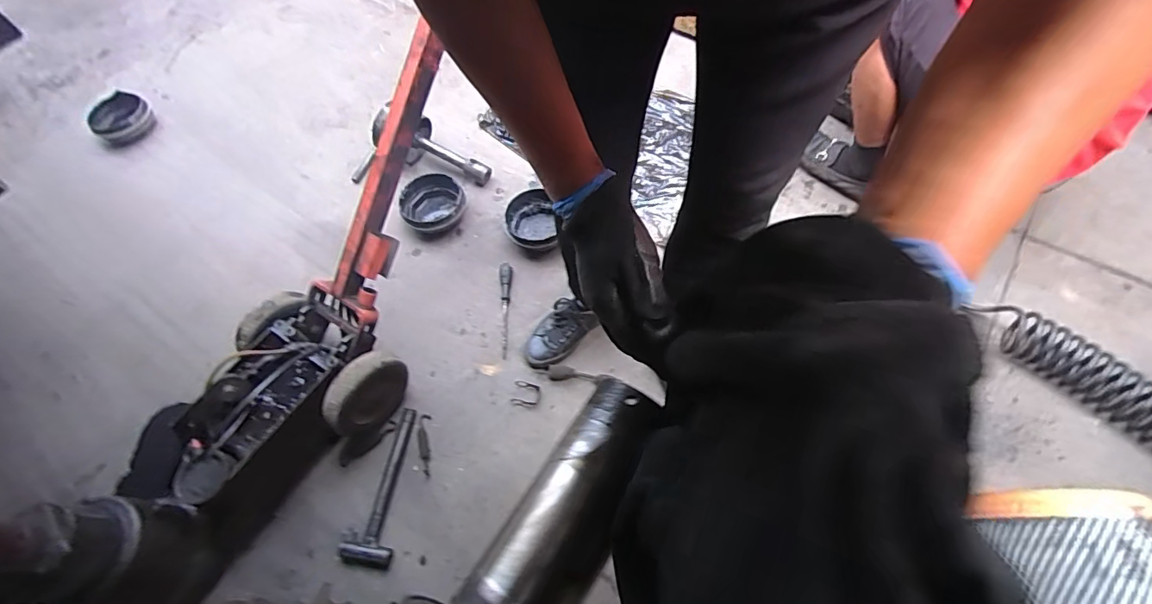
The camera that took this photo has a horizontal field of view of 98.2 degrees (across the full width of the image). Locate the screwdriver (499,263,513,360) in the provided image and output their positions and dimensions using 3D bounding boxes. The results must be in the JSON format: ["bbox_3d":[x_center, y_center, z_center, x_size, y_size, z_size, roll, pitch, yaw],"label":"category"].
[{"bbox_3d":[-0.161,0.016,1.132,0.030,0.024,0.230,-4,62,2],"label":"screwdriver"}]

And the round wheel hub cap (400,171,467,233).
[{"bbox_3d":[-0.363,-0.250,1.259,0.155,0.065,0.141,-2,62,3],"label":"round wheel hub cap"}]

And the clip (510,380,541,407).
[{"bbox_3d":[-0.104,0.191,1.043,0.058,0.006,0.054,3,62,6],"label":"clip"}]

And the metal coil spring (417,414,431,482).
[{"bbox_3d":[-0.308,0.291,1.012,0.026,0.009,0.125,-8,62,-1],"label":"metal coil spring"}]

